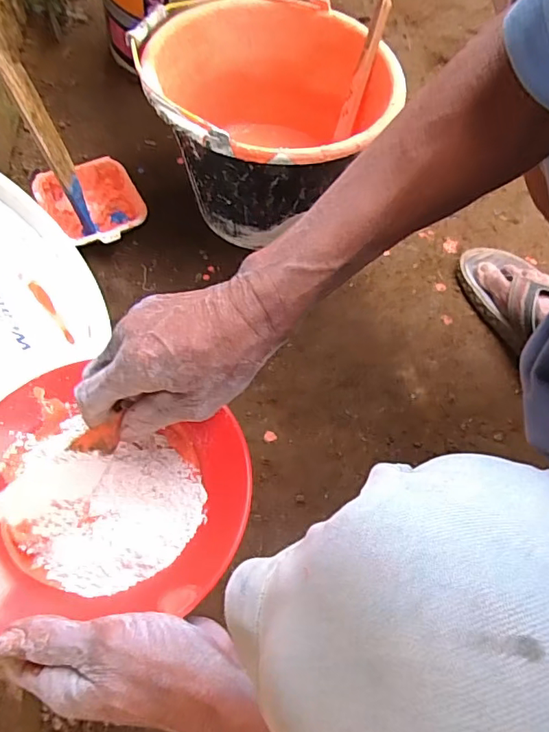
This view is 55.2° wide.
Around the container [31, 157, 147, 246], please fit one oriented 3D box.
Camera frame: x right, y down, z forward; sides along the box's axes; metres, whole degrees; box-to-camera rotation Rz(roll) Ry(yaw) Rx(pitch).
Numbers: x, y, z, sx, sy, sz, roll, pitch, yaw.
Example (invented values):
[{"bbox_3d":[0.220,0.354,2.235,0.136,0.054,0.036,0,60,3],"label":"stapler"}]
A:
[{"bbox_3d":[-0.238,-0.214,0.700,0.117,0.042,0.140,-30,66,-17],"label":"container"}]

